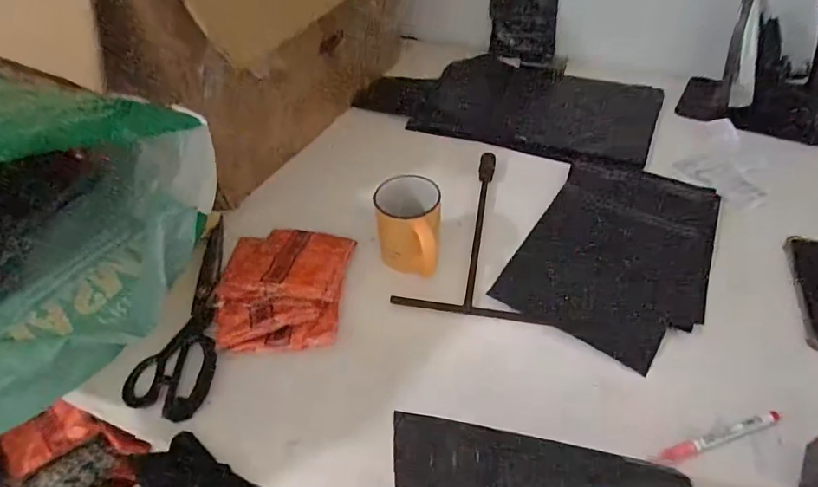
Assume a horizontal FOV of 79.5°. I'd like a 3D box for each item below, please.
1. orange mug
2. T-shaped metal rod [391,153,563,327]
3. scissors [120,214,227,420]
[{"bbox_3d":[-0.001,-0.013,0.586,0.074,0.089,0.097,1,45,5],"label":"orange mug"},{"bbox_3d":[0.101,-0.025,0.662,0.187,0.016,0.297,5,46,9],"label":"T-shaped metal rod"},{"bbox_3d":[-0.265,0.075,0.574,0.089,0.021,0.263,-9,45,-5],"label":"scissors"}]

